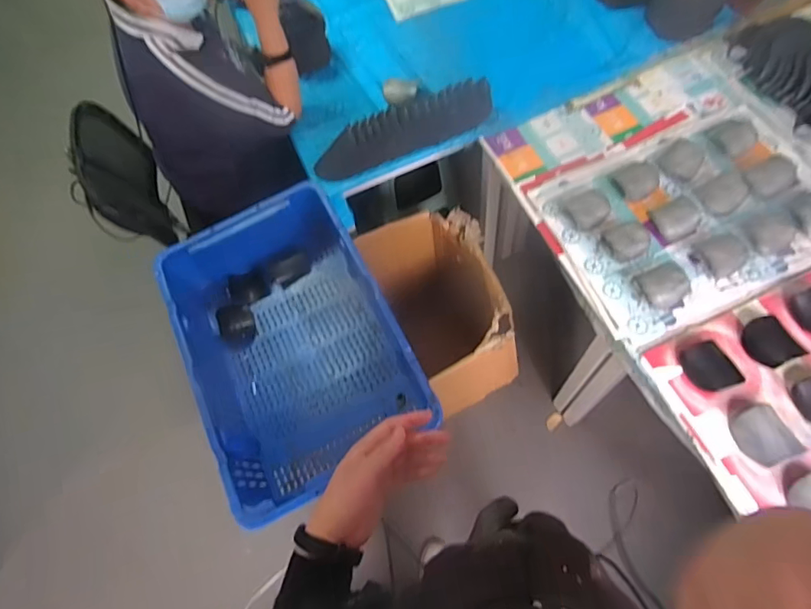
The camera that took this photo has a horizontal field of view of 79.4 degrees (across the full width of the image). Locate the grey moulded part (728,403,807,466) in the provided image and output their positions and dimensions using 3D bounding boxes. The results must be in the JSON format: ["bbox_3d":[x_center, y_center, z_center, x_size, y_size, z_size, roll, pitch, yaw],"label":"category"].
[{"bbox_3d":[0.612,0.220,0.831,0.088,0.029,0.094,-3,65,6],"label":"grey moulded part"}]

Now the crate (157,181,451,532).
[{"bbox_3d":[-0.260,0.085,1.127,0.429,0.205,0.640,-25,64,-9],"label":"crate"}]

